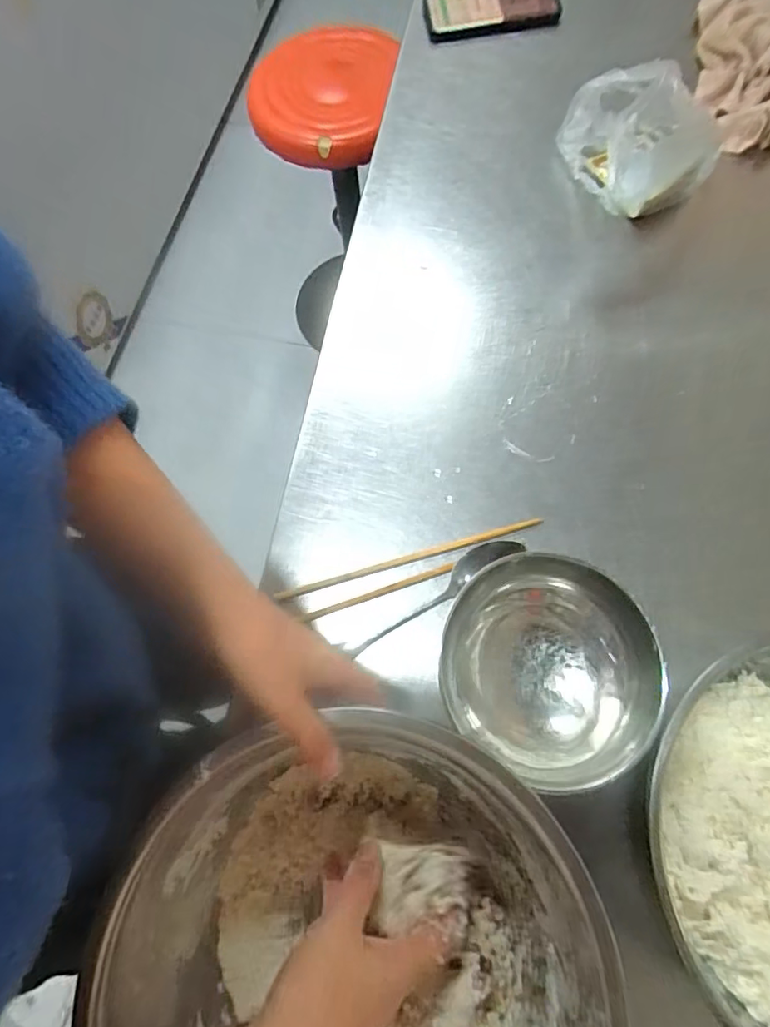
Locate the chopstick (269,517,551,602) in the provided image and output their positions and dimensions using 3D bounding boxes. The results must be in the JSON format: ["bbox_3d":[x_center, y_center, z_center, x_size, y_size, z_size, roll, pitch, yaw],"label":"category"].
[{"bbox_3d":[0.020,0.038,0.462,0.233,0.005,0.009,-16,74,-4],"label":"chopstick"}]

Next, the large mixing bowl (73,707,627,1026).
[{"bbox_3d":[-0.015,0.260,0.321,0.254,0.121,0.260,-18,74,-5],"label":"large mixing bowl"}]

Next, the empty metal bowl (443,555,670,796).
[{"bbox_3d":[0.118,0.112,0.403,0.148,0.072,0.143,0,73,1],"label":"empty metal bowl"}]

